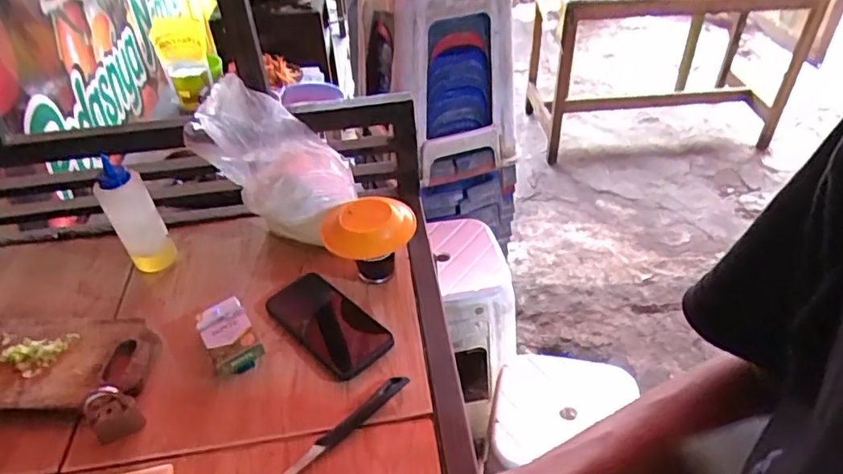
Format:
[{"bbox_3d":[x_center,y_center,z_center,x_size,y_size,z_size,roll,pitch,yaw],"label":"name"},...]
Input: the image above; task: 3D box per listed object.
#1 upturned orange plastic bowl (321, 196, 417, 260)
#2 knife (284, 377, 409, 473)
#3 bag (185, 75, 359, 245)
[{"bbox_3d":[-0.069,-0.021,0.752,0.120,0.025,0.117,-10,40,-6],"label":"upturned orange plastic bowl"},{"bbox_3d":[-0.109,0.216,0.603,0.238,0.018,0.022,-32,47,-29],"label":"knife"},{"bbox_3d":[-0.206,-0.100,0.808,0.206,0.188,0.130,-13,39,-12],"label":"bag"}]

